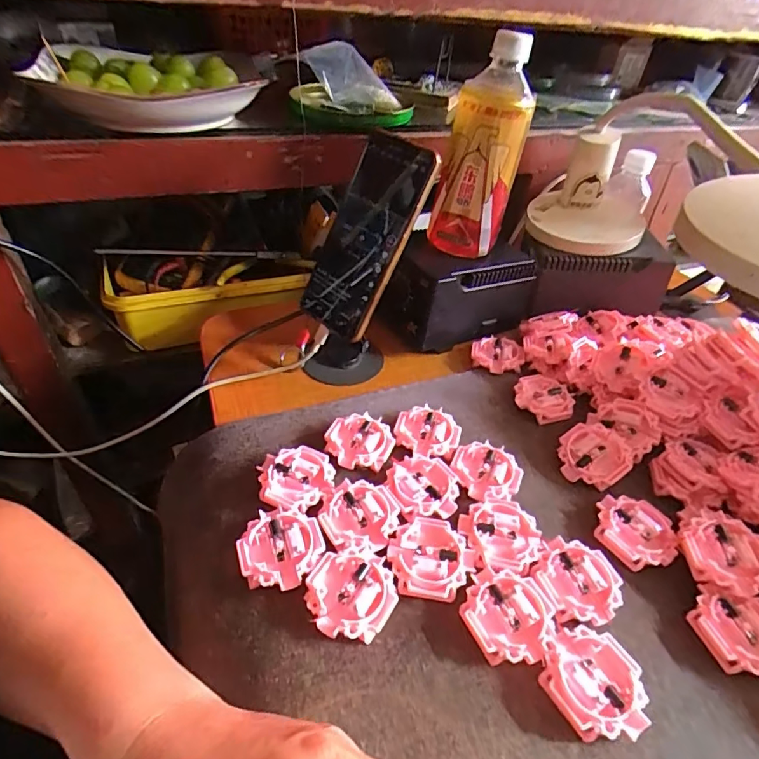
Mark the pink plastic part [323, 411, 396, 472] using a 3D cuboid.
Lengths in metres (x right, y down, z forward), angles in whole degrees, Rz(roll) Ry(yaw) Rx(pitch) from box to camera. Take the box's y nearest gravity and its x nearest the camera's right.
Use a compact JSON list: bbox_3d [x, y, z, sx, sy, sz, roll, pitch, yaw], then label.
[{"bbox_3d":[-0.017,0.052,0.388,0.052,0.017,0.052,4,41,-3],"label":"pink plastic part"}]

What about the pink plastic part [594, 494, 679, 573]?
[{"bbox_3d":[0.182,0.107,0.342,0.049,0.010,0.055,-25,50,-31],"label":"pink plastic part"}]

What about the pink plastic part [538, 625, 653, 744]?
[{"bbox_3d":[0.120,0.171,0.268,0.052,0.015,0.054,4,41,-3],"label":"pink plastic part"}]

